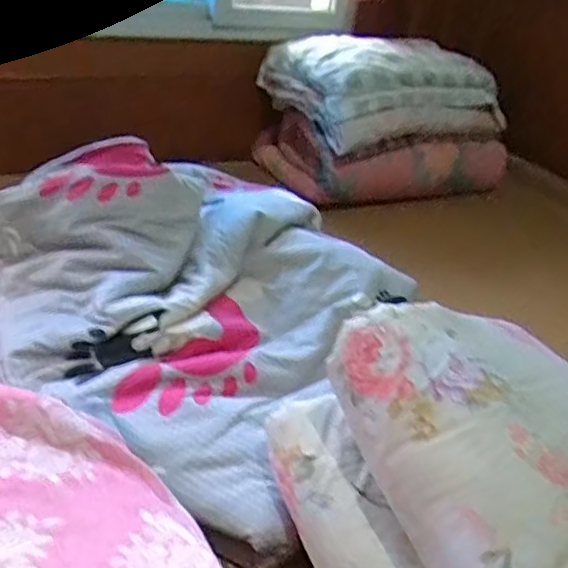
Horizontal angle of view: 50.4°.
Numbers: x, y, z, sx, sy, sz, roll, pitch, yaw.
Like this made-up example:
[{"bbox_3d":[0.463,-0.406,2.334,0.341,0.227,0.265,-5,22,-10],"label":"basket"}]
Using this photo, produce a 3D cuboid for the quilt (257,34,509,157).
[{"bbox_3d":[0.272,-0.555,1.650,0.532,0.244,0.403,-12,36,-29],"label":"quilt"}]

